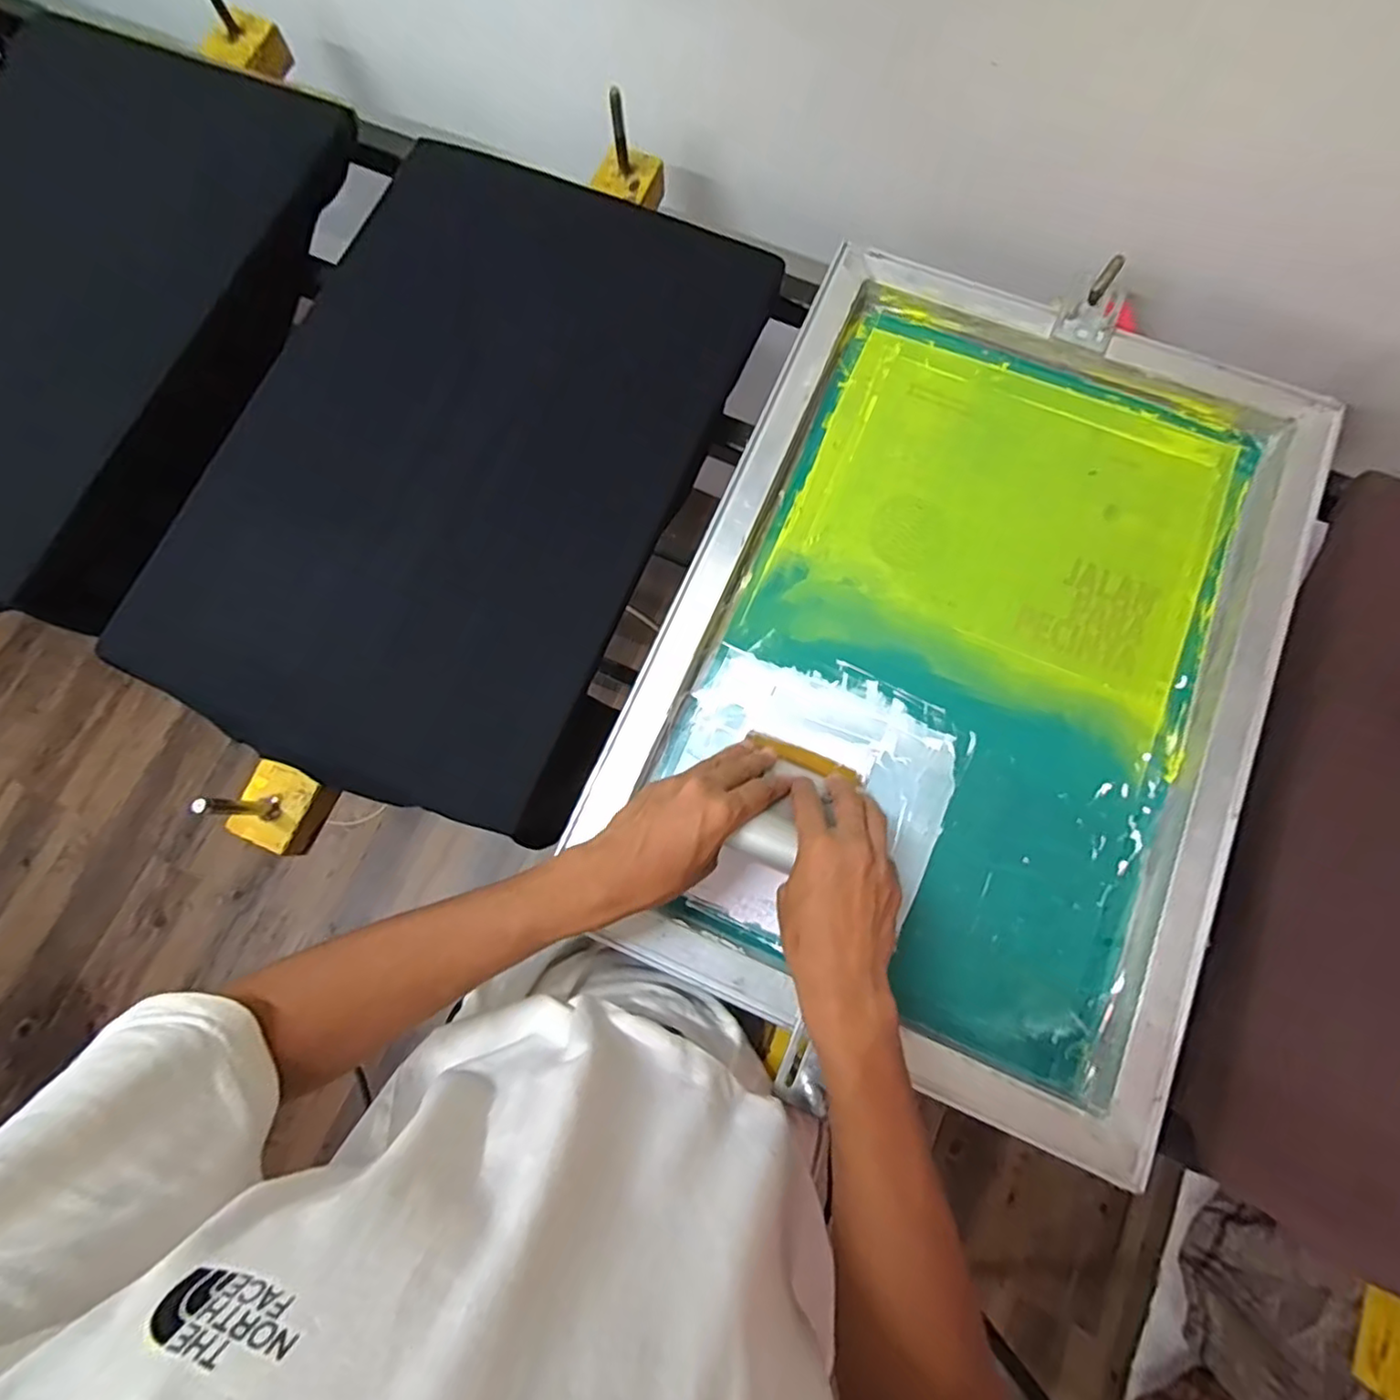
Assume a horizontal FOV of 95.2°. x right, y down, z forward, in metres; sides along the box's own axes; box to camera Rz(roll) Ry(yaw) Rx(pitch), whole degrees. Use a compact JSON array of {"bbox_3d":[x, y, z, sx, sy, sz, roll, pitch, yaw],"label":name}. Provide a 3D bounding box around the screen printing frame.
[{"bbox_3d":[0.221,-0.051,0.536,0.463,0.043,0.659,23,80,5],"label":"screen printing frame"}]

